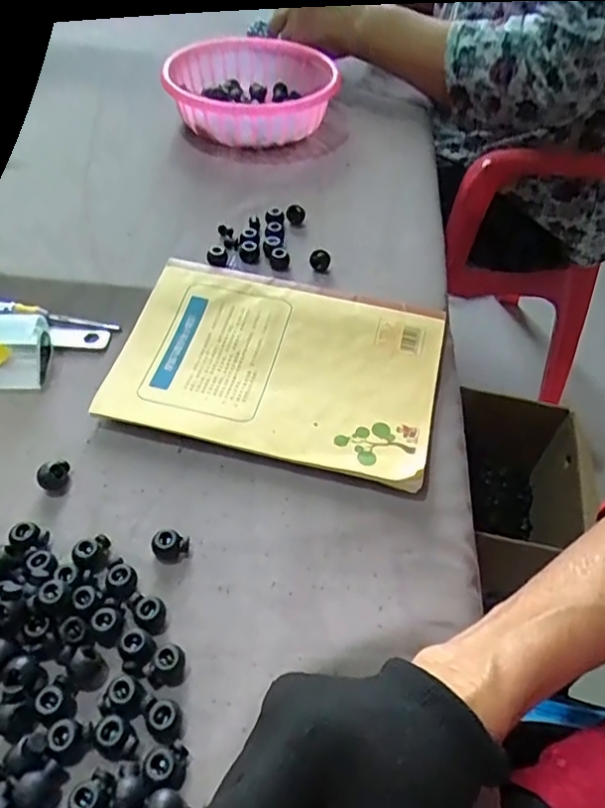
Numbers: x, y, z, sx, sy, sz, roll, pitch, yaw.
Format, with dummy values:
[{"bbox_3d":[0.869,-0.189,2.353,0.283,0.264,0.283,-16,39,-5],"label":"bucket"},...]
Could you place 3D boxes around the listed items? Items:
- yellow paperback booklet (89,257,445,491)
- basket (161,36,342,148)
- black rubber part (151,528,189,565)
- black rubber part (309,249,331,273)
[{"bbox_3d":[-0.018,-0.028,0.399,0.206,0.011,0.140,12,56,7],"label":"yellow paperback booklet"},{"bbox_3d":[-0.056,-0.304,0.593,0.145,0.048,0.148,1,50,-2],"label":"basket"},{"bbox_3d":[-0.071,0.076,0.322,0.019,0.010,0.016,13,50,8],"label":"black rubber part"},{"bbox_3d":[0.013,-0.107,0.452,0.015,0.013,0.012,7,50,3],"label":"black rubber part"}]

